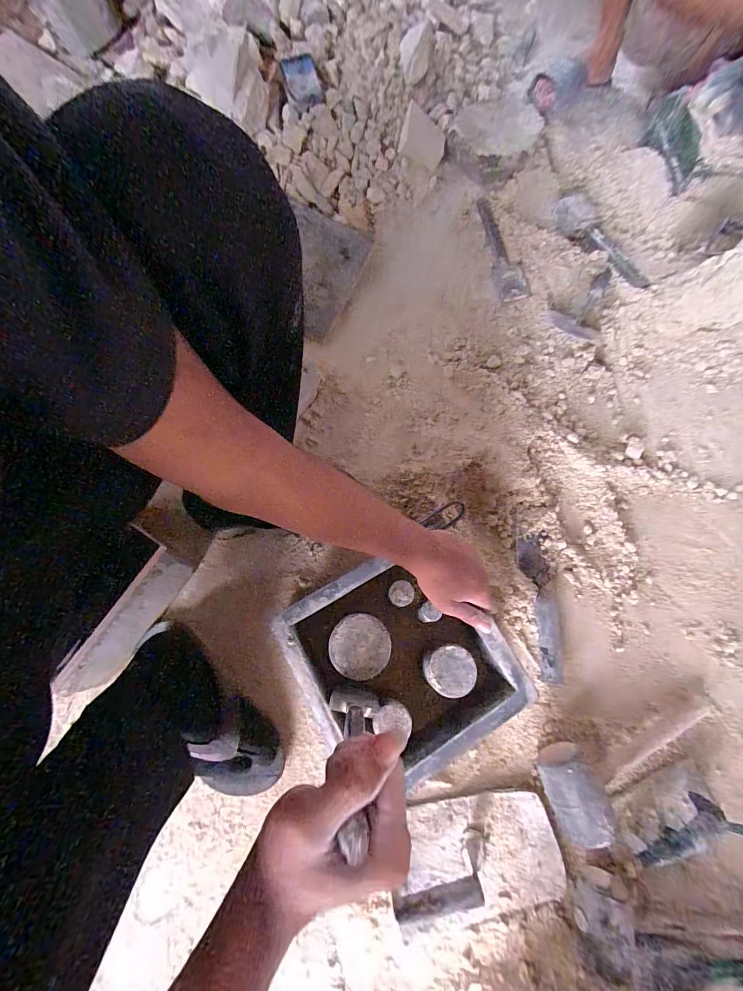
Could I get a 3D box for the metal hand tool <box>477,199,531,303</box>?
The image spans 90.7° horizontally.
[{"bbox_3d":[0.269,-0.511,0.762,0.048,0.020,0.257,-10,74,-3],"label":"metal hand tool"}]

